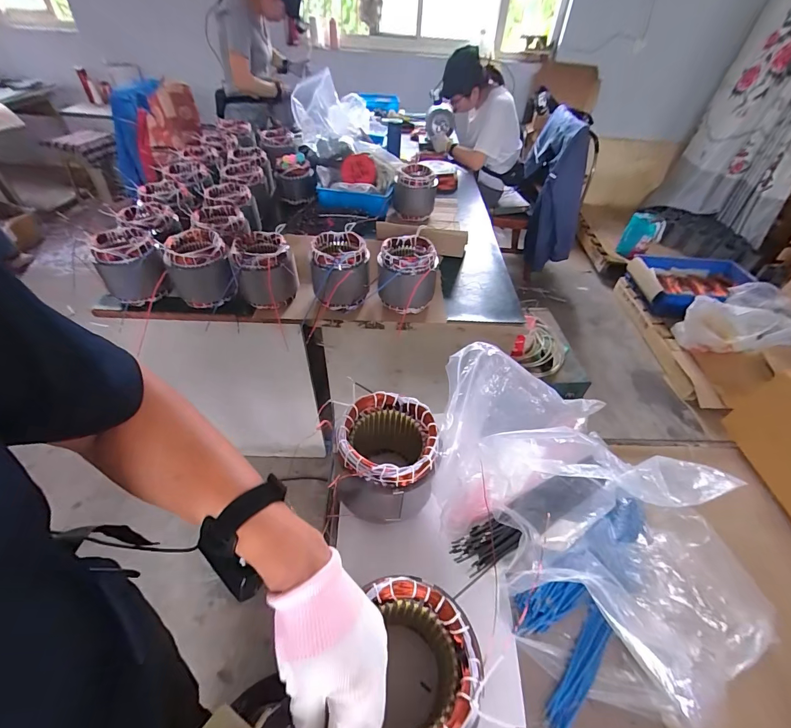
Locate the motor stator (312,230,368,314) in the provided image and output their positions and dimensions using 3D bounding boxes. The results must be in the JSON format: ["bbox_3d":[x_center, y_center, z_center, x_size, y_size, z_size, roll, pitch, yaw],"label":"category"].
[{"bbox_3d":[-0.150,-0.248,1.006,0.148,0.151,0.166,-2,46,-6],"label":"motor stator"}]

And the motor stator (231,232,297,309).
[{"bbox_3d":[-0.354,-0.257,1.015,0.150,0.153,0.148,-11,47,-14],"label":"motor stator"}]

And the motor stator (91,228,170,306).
[{"bbox_3d":[-0.705,-0.252,1.003,0.148,0.143,0.171,-27,53,-27],"label":"motor stator"}]

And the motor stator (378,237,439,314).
[{"bbox_3d":[0.029,-0.237,1.017,0.152,0.164,0.156,4,46,0],"label":"motor stator"}]

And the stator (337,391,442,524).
[{"bbox_3d":[-0.009,0.152,0.575,0.137,0.174,0.133,2,46,-2],"label":"stator"}]

